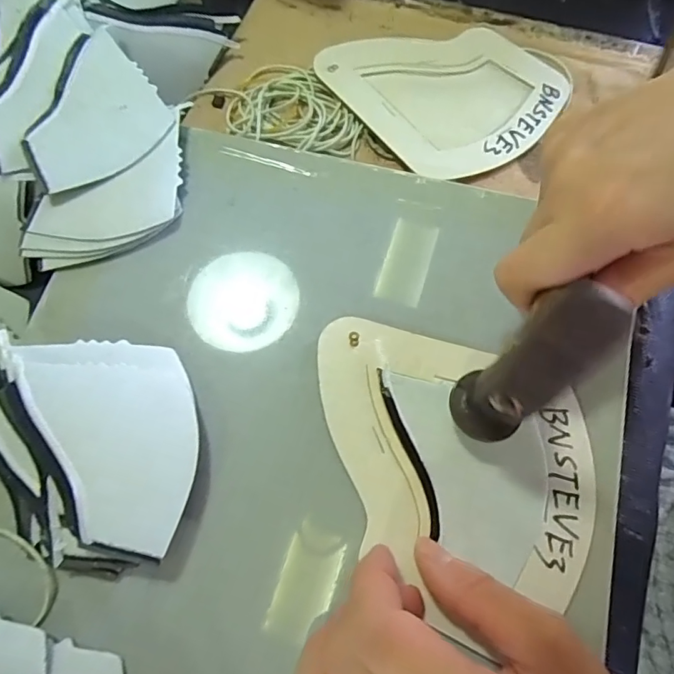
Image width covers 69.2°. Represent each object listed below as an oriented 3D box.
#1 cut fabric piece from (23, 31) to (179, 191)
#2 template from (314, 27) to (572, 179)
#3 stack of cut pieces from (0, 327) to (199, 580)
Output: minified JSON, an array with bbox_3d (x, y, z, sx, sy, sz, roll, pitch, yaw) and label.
[{"bbox_3d":[-0.135,-0.119,0.267,0.075,0.020,0.078,-37,76,-11],"label":"cut fabric piece"},{"bbox_3d":[0.073,-0.160,0.309,0.124,0.005,0.126,-36,76,-13],"label":"template"},{"bbox_3d":[-0.111,0.047,0.210,0.100,0.024,0.095,-1,72,-1],"label":"stack of cut pieces"}]

